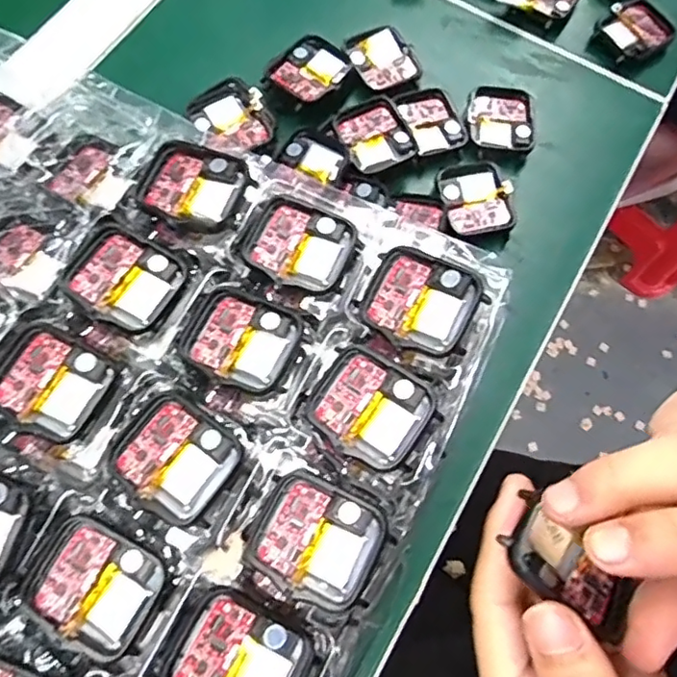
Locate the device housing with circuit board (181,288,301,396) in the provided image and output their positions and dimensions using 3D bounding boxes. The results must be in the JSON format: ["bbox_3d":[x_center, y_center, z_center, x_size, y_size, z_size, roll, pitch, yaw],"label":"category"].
[{"bbox_3d":[-0.039,-0.001,0.226,0.043,0.005,0.037,30,72,8],"label":"device housing with circuit board"}]

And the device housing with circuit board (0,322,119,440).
[{"bbox_3d":[-0.111,0.017,0.222,0.041,0.014,0.036,30,72,8],"label":"device housing with circuit board"}]

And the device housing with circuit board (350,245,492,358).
[{"bbox_3d":[0.033,-0.015,0.227,0.045,0.006,0.037,27,86,15],"label":"device housing with circuit board"}]

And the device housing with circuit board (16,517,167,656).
[{"bbox_3d":[-0.085,0.085,0.200,0.043,0.012,0.035,27,72,7],"label":"device housing with circuit board"}]

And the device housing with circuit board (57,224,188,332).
[{"bbox_3d":[-0.088,-0.025,0.232,0.042,0.008,0.037,26,72,7],"label":"device housing with circuit board"}]

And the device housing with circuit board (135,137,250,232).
[{"bbox_3d":[-0.062,-0.065,0.241,0.041,0.005,0.037,18,71,4],"label":"device housing with circuit board"}]

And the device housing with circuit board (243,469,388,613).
[{"bbox_3d":[-0.007,0.071,0.203,0.044,0.014,0.037,28,72,7],"label":"device housing with circuit board"}]

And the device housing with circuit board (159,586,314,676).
[{"bbox_3d":[-0.033,0.107,0.188,0.042,0.008,0.037,29,72,8],"label":"device housing with circuit board"}]

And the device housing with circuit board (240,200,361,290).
[{"bbox_3d":[-0.017,-0.040,0.241,0.043,0.007,0.035,25,71,6],"label":"device housing with circuit board"}]

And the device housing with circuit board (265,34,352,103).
[{"bbox_3d":[-0.014,-0.150,0.315,0.038,0.009,0.042,38,74,10],"label":"device housing with circuit board"}]

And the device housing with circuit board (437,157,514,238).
[{"bbox_3d":[0.073,-0.074,0.309,0.036,0.017,0.043,-12,71,-7],"label":"device housing with circuit board"}]

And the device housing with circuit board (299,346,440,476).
[{"bbox_3d":[0.012,0.026,0.214,0.044,0.008,0.037,32,72,9],"label":"device housing with circuit board"}]

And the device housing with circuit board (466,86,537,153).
[{"bbox_3d":[0.093,-0.123,0.324,0.041,0.012,0.041,1,70,-2],"label":"device housing with circuit board"}]

